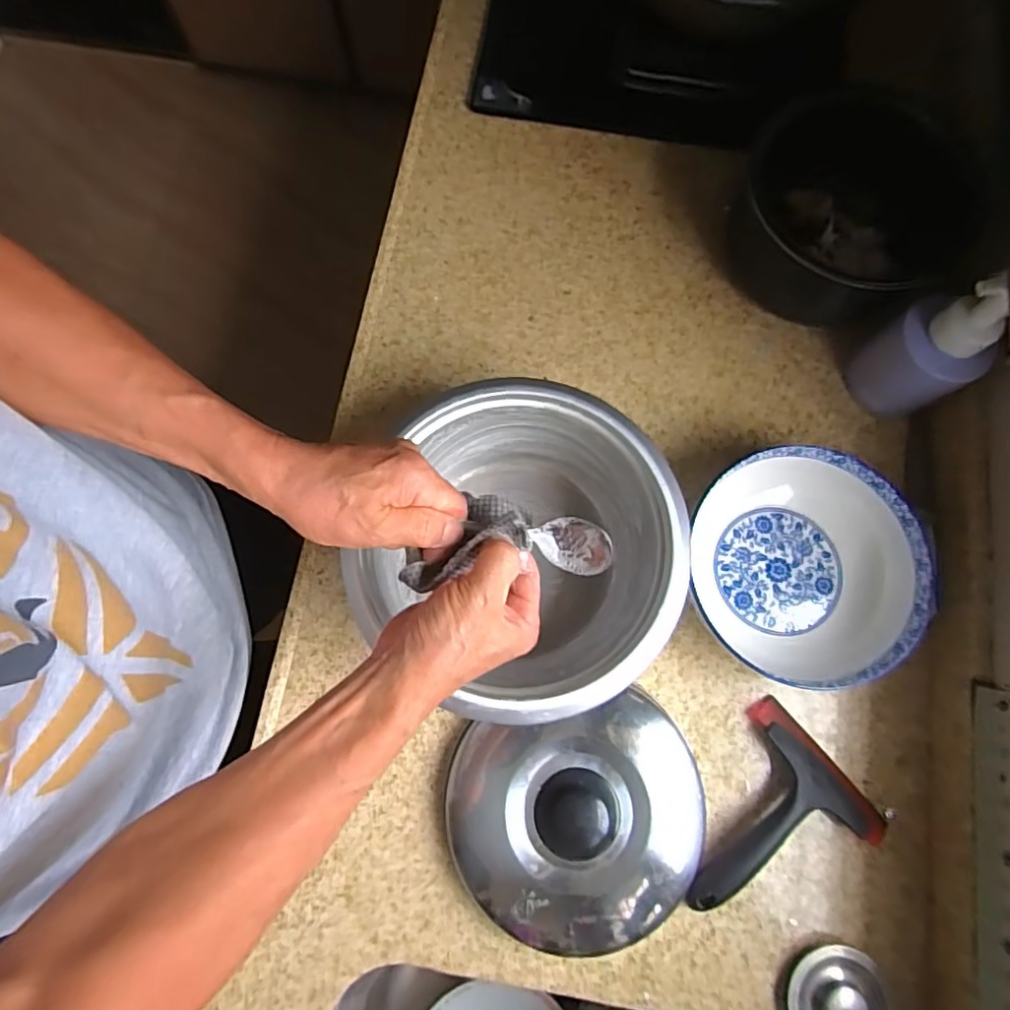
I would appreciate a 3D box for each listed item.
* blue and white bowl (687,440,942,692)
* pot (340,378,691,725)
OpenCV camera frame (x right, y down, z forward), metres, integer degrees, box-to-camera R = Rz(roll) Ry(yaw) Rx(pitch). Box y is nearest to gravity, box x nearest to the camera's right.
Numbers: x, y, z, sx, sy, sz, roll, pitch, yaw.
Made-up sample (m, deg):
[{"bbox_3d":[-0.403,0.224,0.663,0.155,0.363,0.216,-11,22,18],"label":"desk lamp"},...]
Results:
[{"bbox_3d":[0.258,0.055,0.517,0.190,0.068,0.194,0,77,-1],"label":"blue and white bowl"},{"bbox_3d":[0.021,0.042,0.494,0.233,0.120,0.254,0,77,-1],"label":"pot"}]

